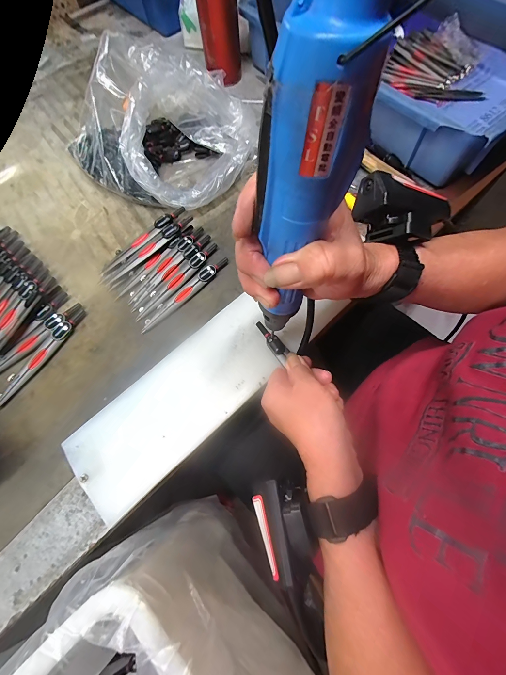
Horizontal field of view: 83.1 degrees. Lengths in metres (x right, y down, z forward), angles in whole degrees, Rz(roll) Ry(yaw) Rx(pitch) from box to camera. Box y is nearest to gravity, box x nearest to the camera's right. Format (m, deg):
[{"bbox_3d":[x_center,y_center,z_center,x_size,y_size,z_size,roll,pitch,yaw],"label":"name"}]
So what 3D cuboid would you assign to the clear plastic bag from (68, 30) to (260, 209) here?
[{"bbox_3d":[-0.121,-0.277,0.377,0.200,0.102,0.186,36,74,13],"label":"clear plastic bag"}]

